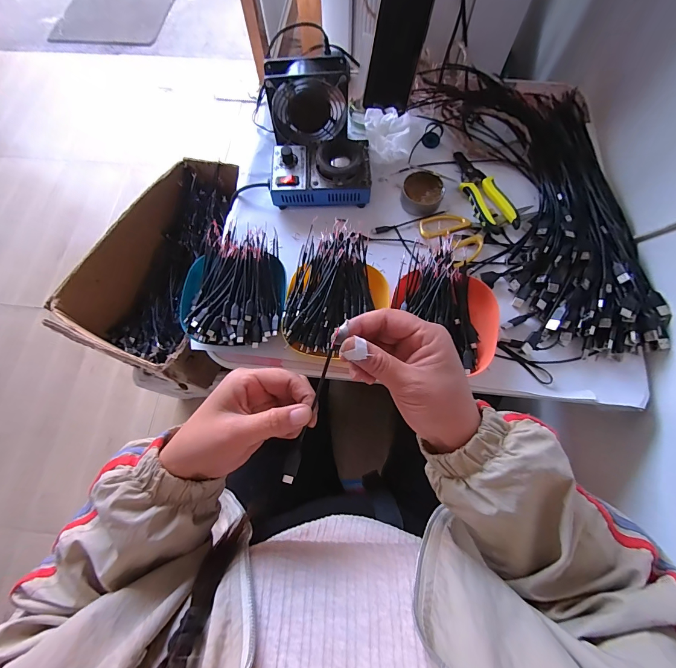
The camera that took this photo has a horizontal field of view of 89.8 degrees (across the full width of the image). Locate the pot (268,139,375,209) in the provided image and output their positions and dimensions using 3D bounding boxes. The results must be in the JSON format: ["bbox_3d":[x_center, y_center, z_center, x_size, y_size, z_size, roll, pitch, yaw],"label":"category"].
[{"bbox_3d":[-0.028,-0.252,0.523,0.151,0.060,0.096,-3,71,0],"label":"pot"}]

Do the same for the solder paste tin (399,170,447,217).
[{"bbox_3d":[0.131,-0.218,0.527,0.063,0.027,0.053,17,73,6],"label":"solder paste tin"}]

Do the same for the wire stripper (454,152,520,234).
[{"bbox_3d":[0.223,-0.226,0.525,0.053,0.013,0.164,-16,72,-4],"label":"wire stripper"}]

